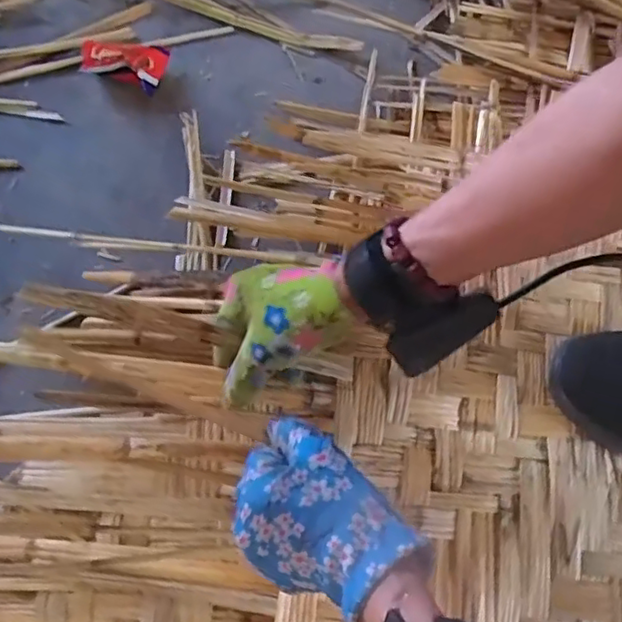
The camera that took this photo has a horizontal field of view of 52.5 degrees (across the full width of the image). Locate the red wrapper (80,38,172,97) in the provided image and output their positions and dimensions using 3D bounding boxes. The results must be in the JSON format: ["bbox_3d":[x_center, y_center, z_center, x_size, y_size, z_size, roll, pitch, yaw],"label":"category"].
[{"bbox_3d":[-0.164,-0.220,0.551,0.072,0.030,0.040,5,71,-1],"label":"red wrapper"}]

